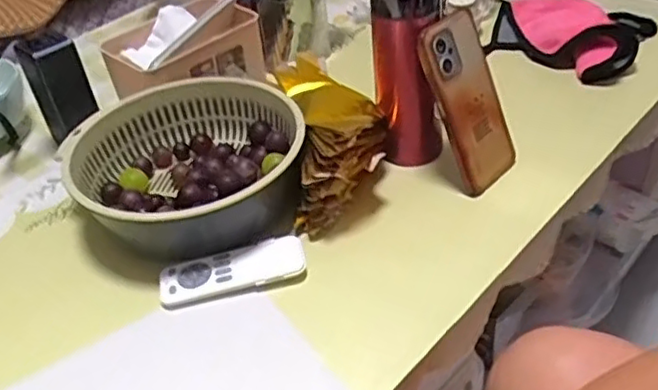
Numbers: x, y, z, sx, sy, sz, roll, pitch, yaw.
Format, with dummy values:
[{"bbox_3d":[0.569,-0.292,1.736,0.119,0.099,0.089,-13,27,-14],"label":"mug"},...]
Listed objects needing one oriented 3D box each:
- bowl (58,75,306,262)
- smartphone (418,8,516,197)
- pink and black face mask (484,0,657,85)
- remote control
[{"bbox_3d":[-0.130,-0.026,0.640,0.216,0.079,0.212,-4,39,3],"label":"bowl"},{"bbox_3d":[0.132,-0.087,0.616,0.072,0.163,0.016,-38,26,-33],"label":"smartphone"},{"bbox_3d":[0.298,-0.216,0.830,0.188,0.047,0.157,22,47,30],"label":"pink and black face mask"},{"bbox_3d":[-0.084,0.069,0.571,0.127,0.012,0.048,-14,40,-9],"label":"remote control"}]

